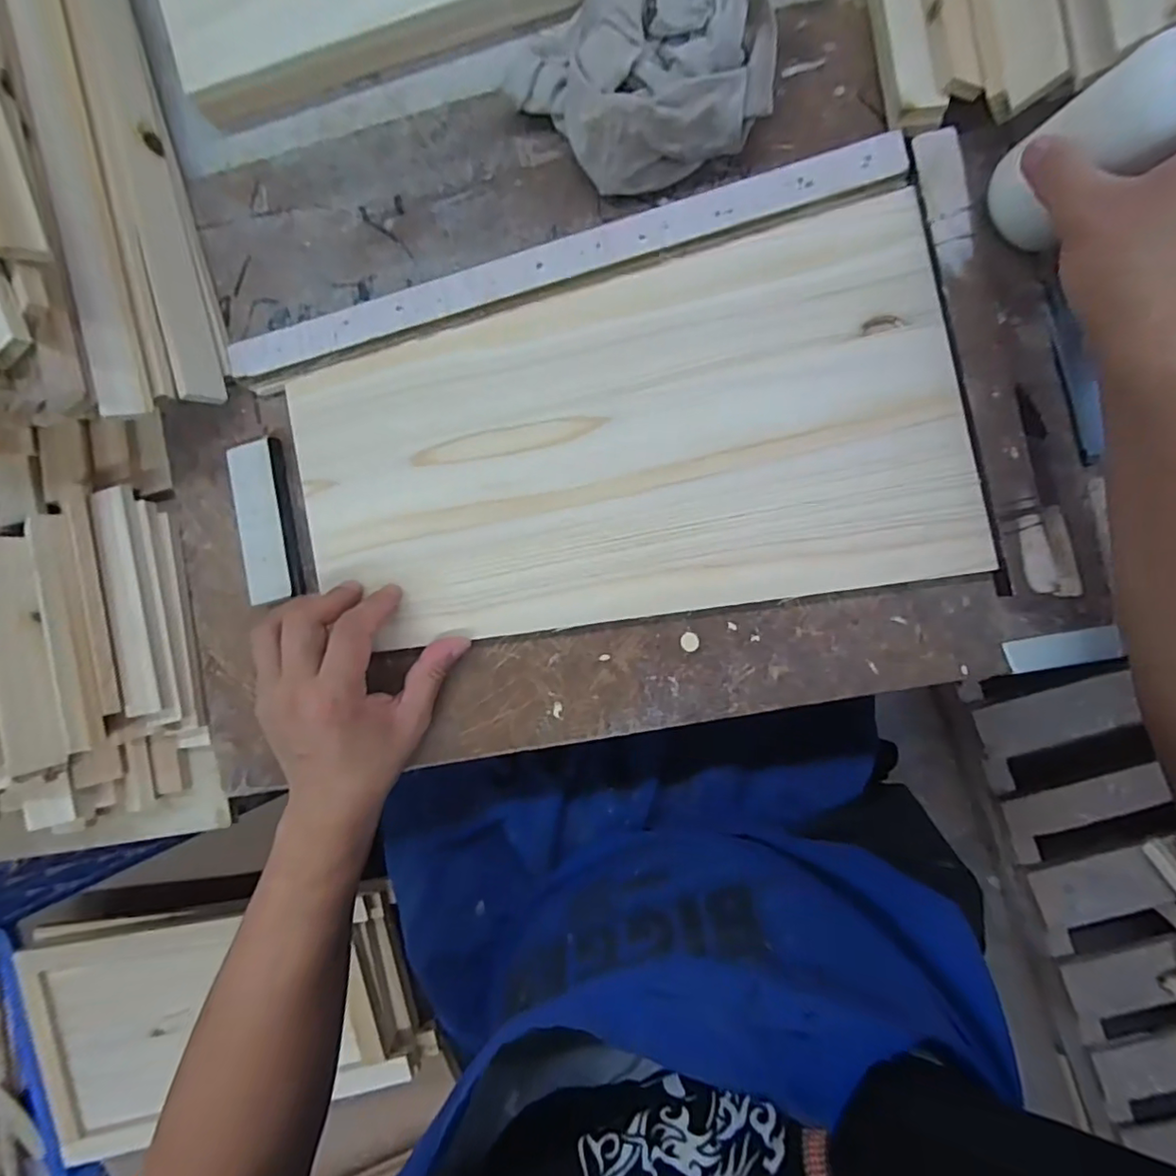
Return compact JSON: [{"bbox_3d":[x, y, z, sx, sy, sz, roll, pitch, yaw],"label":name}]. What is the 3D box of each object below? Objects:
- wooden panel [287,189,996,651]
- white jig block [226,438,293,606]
[{"bbox_3d":[0.017,-0.089,0.364,0.416,0.018,0.224,-11,89,8],"label":"wooden panel"},{"bbox_3d":[-0.227,-0.045,0.392,0.032,0.018,0.109,-10,89,8],"label":"white jig block"}]

